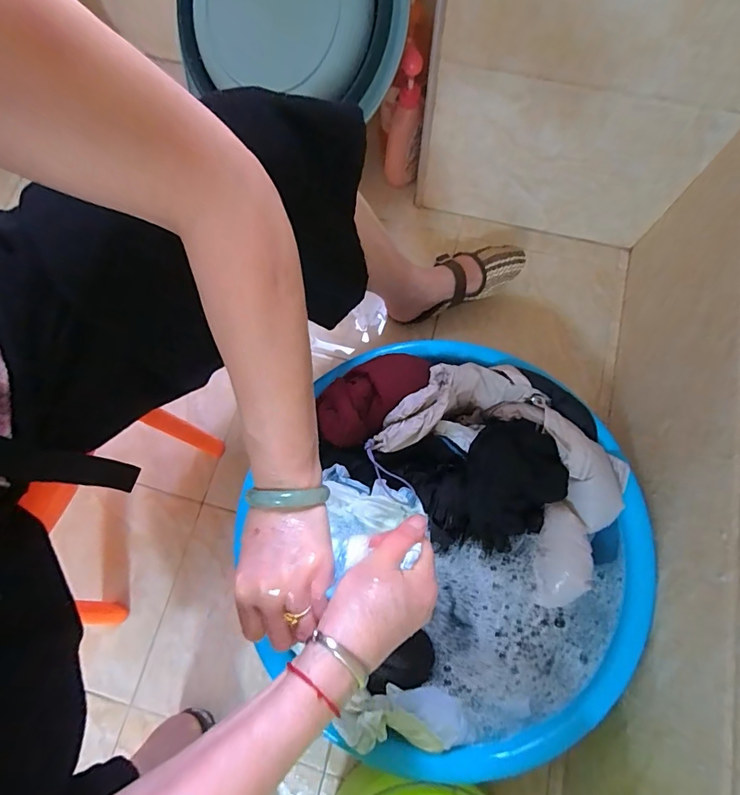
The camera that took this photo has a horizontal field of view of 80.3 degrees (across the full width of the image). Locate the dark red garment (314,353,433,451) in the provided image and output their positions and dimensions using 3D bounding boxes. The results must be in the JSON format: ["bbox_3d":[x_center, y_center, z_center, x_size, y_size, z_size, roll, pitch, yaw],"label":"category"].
[{"bbox_3d":[0.000,-0.004,0.546,0.167,0.055,0.082,-41,78,-10],"label":"dark red garment"}]

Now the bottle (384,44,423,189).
[{"bbox_3d":[0.059,-0.477,0.773,0.058,0.227,0.075,1,74,1],"label":"bottle"}]

